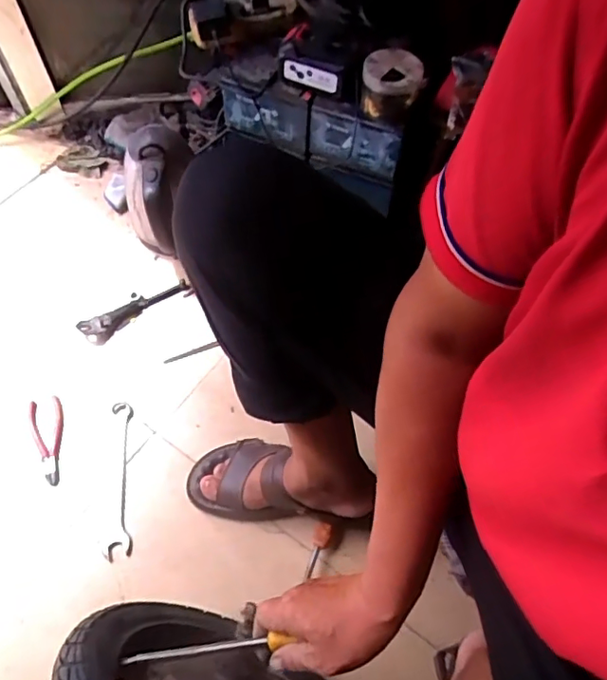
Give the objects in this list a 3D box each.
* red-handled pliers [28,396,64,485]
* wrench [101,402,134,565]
[{"bbox_3d":[-0.402,0.157,0.847,0.049,0.016,0.139,-16,63,-10],"label":"red-handled pliers"},{"bbox_3d":[-0.285,0.207,0.825,0.041,0.012,0.235,-7,62,-5],"label":"wrench"}]

